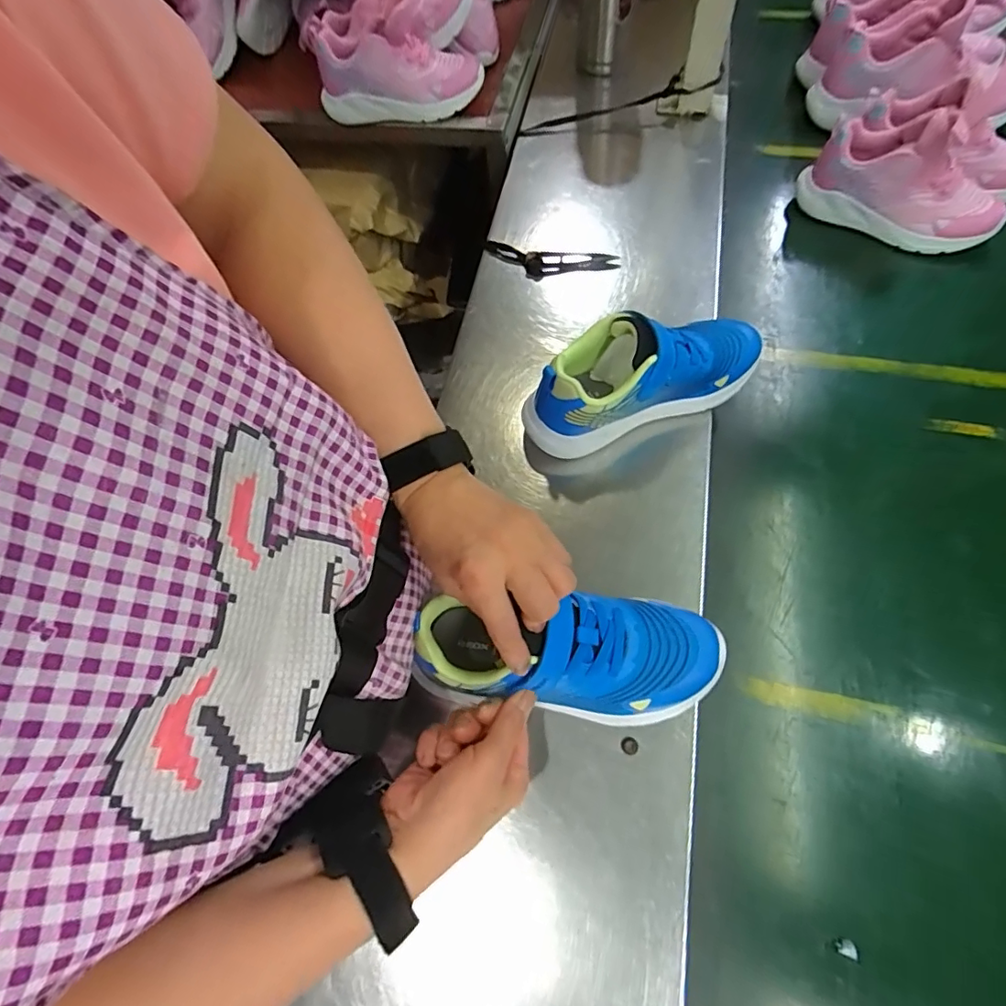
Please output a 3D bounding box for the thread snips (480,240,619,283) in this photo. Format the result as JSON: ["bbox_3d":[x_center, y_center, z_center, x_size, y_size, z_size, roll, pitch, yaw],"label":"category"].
[{"bbox_3d":[0.050,-0.275,0.606,0.156,0.019,0.046,15,67,13],"label":"thread snips"}]

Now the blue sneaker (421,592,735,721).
[{"bbox_3d":[0.047,0.104,0.370,0.212,0.073,0.085,1,66,1],"label":"blue sneaker"}]

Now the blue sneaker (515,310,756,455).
[{"bbox_3d":[0.127,-0.116,0.475,0.229,0.106,0.074,-23,64,-5],"label":"blue sneaker"}]

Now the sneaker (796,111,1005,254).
[{"bbox_3d":[0.446,-0.355,0.579,0.210,0.112,0.079,21,68,14],"label":"sneaker"}]

